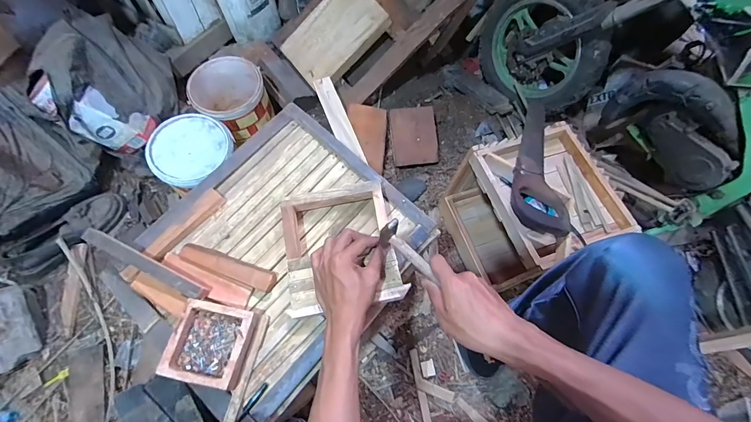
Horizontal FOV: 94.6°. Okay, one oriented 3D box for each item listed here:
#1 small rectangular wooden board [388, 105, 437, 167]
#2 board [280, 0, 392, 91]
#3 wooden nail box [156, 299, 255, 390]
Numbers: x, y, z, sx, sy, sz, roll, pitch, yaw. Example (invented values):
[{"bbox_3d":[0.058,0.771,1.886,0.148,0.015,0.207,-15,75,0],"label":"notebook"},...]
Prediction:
[{"bbox_3d":[0.108,-0.208,0.965,0.127,0.027,0.159,-7,90,-12],"label":"small rectangular wooden board"},{"bbox_3d":[-0.120,-0.510,1.001,0.286,0.027,0.197,-42,83,10],"label":"board"},{"bbox_3d":[-0.216,0.175,0.460,0.095,0.038,0.095,11,67,4],"label":"wooden nail box"}]

